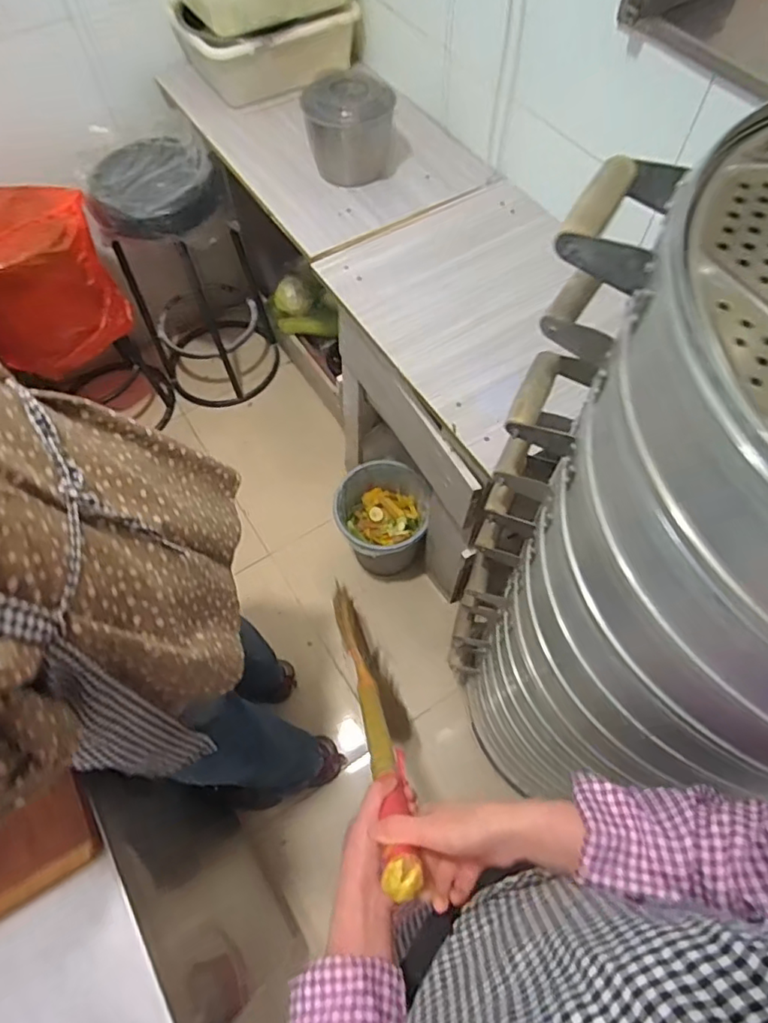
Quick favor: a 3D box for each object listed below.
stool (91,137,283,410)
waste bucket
[{"bbox_3d":[-0.544,-0.659,1.642,0.354,0.695,0.375,0,64,0],"label":"stool"},{"bbox_3d":[-0.004,0.035,1.499,0.223,0.250,0.235,0,64,0],"label":"waste bucket"}]

